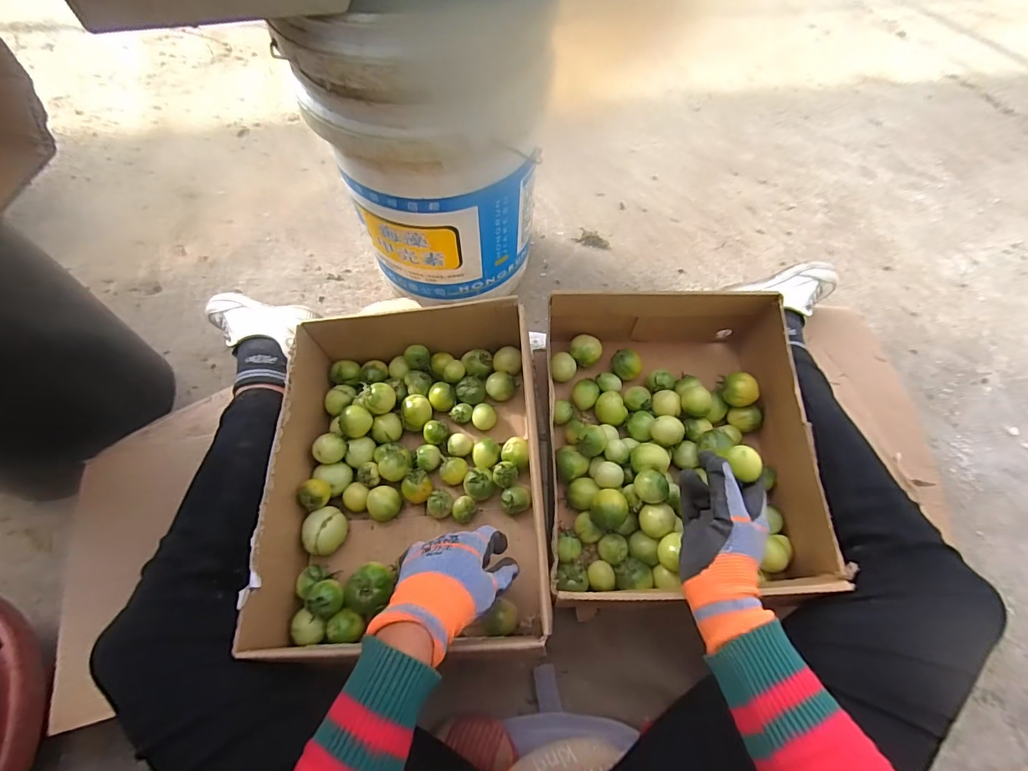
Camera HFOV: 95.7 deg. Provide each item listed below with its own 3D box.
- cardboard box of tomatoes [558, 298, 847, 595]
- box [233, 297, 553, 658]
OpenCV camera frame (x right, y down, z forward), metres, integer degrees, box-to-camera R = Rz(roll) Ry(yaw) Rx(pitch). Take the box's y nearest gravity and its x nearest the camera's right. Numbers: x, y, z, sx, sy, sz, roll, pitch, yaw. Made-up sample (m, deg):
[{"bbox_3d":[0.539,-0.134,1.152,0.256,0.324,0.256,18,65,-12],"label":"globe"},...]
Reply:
[{"bbox_3d":[0.179,0.060,0.529,0.257,0.127,0.315,0,62,-2],"label":"cardboard box of tomatoes"},{"bbox_3d":[-0.113,0.092,0.525,0.275,0.117,0.366,-2,62,-3],"label":"box"}]

